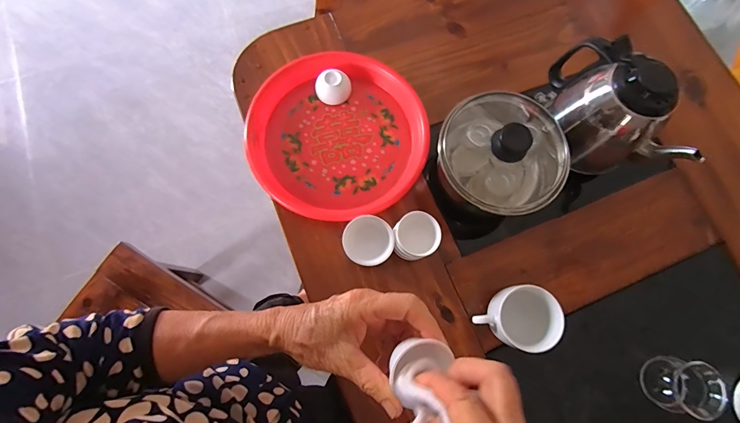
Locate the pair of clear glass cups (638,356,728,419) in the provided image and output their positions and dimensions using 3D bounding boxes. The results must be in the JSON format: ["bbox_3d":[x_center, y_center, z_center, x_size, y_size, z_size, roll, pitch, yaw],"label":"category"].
[{"bbox_3d":[0.386,0.216,0.441,0.059,0.054,0.064,38,77,8],"label":"pair of clear glass cups"}]

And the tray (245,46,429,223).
[{"bbox_3d":[-0.046,-0.119,0.526,0.245,0.032,0.258,0,75,-2],"label":"tray"}]

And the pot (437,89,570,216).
[{"bbox_3d":[0.171,-0.073,0.475,0.162,0.122,0.141,32,77,6],"label":"pot"}]

